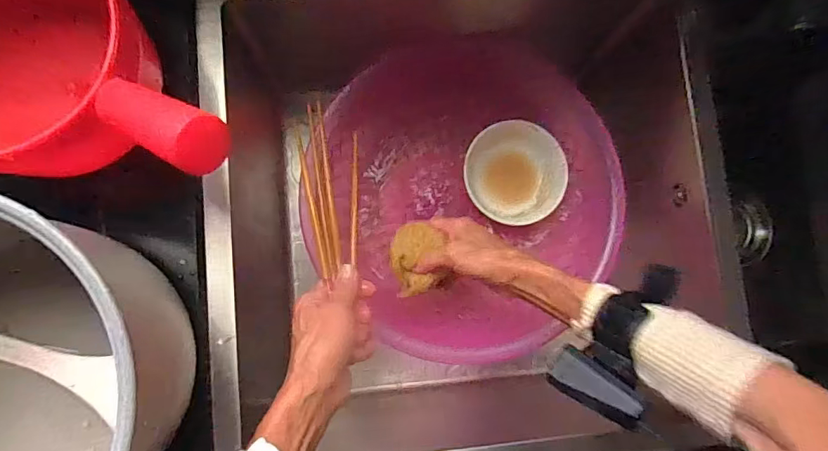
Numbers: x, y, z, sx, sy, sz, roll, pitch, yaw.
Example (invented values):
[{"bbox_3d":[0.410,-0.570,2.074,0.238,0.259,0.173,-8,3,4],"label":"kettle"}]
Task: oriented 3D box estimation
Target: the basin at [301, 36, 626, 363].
[{"bbox_3d":[0.042,-0.038,0.577,0.361,0.119,0.382,0,83,-3],"label":"basin"}]

